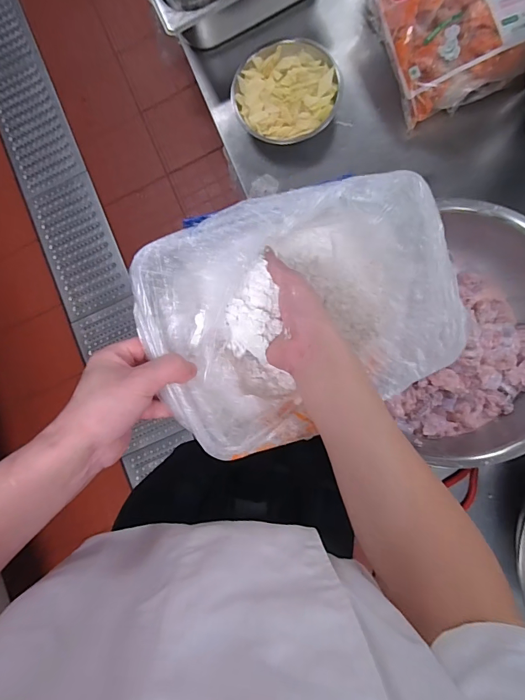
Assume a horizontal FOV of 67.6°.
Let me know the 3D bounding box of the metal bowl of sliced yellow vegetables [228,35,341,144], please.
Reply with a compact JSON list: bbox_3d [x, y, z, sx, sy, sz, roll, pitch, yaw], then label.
[{"bbox_3d":[0.040,-0.447,0.681,0.176,0.041,0.171,0,86,7],"label":"metal bowl of sliced yellow vegetables"}]

